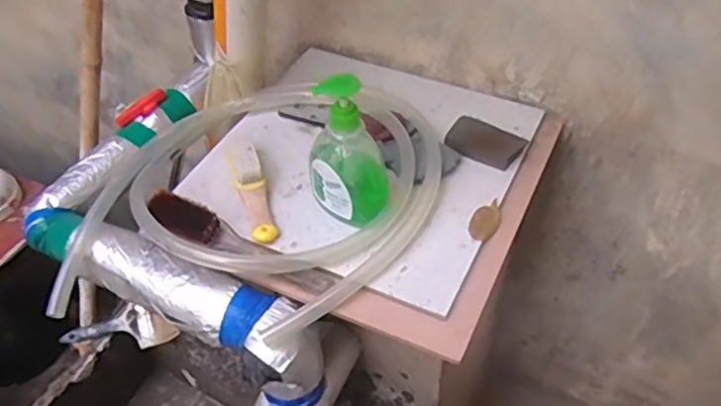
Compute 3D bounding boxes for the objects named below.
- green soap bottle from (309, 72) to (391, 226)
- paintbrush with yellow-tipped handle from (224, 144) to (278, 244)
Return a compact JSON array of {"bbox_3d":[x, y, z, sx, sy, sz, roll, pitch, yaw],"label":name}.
[{"bbox_3d":[-0.014,-0.056,0.700,0.084,0.161,0.081,-2,48,2],"label":"green soap bottle"},{"bbox_3d":[-0.123,-0.013,0.751,0.034,0.014,0.136,-16,62,-11],"label":"paintbrush with yellow-tipped handle"}]

